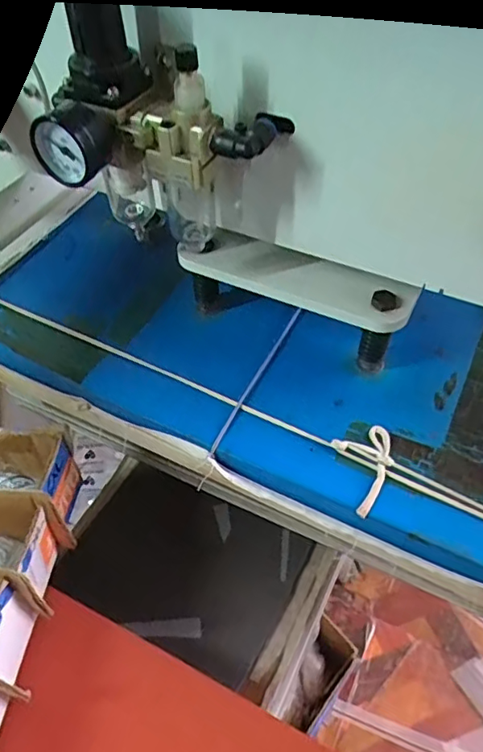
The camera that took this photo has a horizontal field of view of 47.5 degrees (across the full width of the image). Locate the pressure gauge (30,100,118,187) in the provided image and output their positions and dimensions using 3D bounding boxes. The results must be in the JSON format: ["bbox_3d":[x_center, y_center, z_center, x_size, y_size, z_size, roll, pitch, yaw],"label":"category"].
[{"bbox_3d":[-0.100,-0.138,0.323,0.046,0.037,0.030,11,53,11],"label":"pressure gauge"}]

